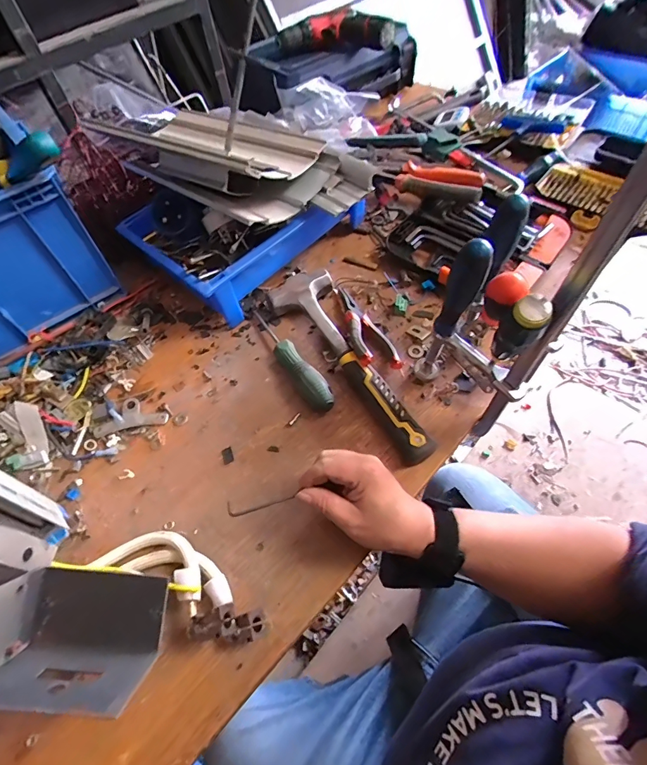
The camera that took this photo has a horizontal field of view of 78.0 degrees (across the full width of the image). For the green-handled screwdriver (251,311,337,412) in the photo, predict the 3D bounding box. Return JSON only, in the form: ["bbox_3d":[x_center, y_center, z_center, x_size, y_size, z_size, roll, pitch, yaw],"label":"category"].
[{"bbox_3d":[-0.045,-0.037,0.505,0.027,0.031,0.188,-31,59,-15],"label":"green-handled screwdriver"}]

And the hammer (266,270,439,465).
[{"bbox_3d":[0.043,-0.036,0.500,0.084,0.028,0.294,-33,59,-16],"label":"hammer"}]

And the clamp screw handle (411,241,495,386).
[{"bbox_3d":[0.131,-0.064,0.419,0.030,0.192,0.031,22,61,19],"label":"clamp screw handle"}]

